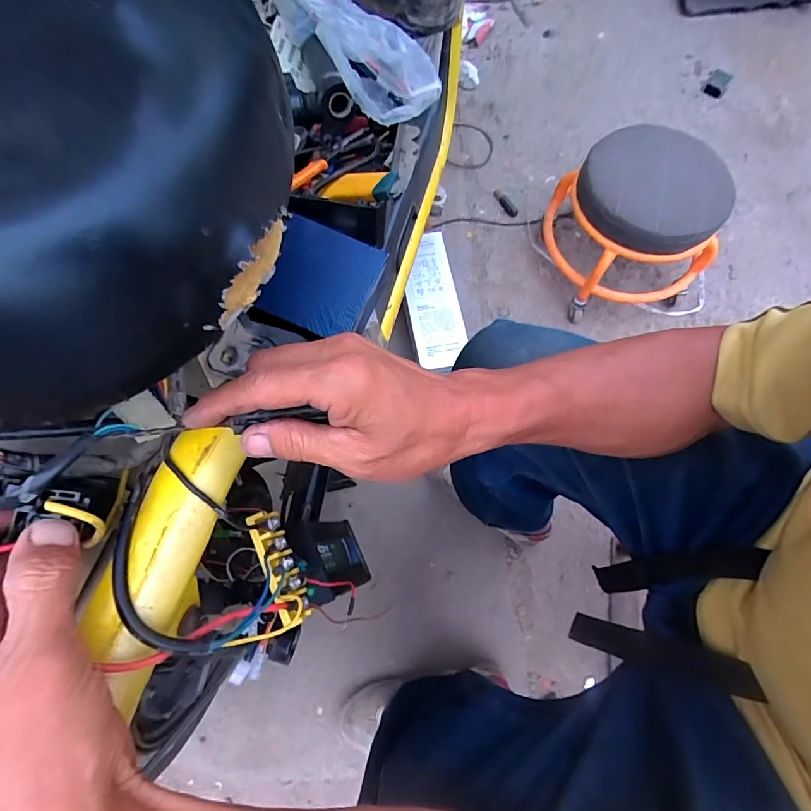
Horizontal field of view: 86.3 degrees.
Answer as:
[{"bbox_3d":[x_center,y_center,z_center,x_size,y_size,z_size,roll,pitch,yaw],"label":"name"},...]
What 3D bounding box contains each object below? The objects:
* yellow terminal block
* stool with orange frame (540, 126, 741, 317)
[{"bbox_3d":[-0.093,0.119,0.322,0.018,0.032,0.084,-22,85,-10],"label":"yellow terminal block"},{"bbox_3d":[0.454,-0.371,0.873,0.267,0.233,0.289,-13,70,-7],"label":"stool with orange frame"}]

